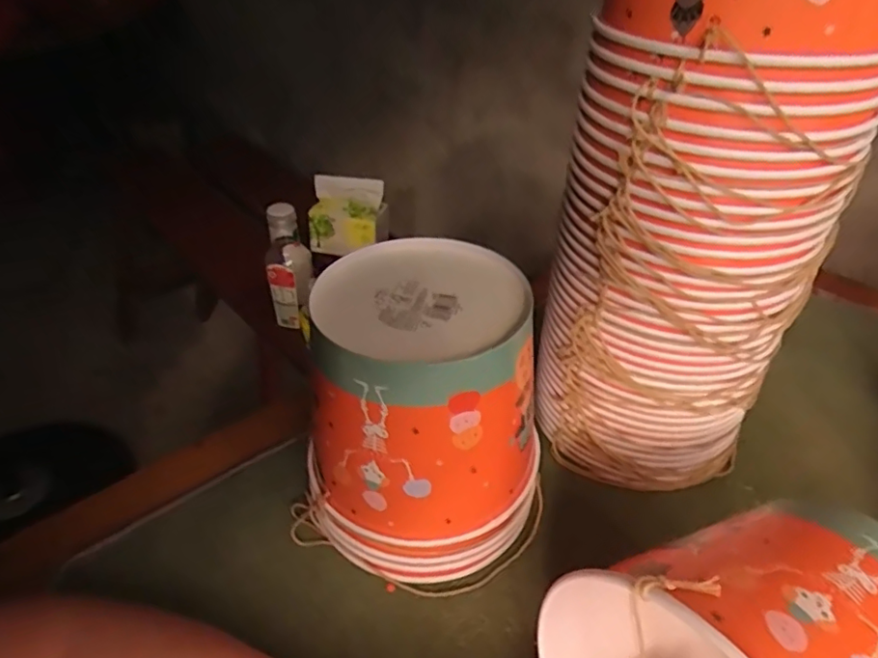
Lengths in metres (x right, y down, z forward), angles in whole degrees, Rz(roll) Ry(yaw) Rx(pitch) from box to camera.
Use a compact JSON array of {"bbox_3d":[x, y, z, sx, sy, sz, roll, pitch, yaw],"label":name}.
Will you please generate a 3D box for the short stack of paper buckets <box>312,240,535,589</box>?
[{"bbox_3d":[-0.015,0.057,0.384,0.146,0.179,0.143,-15,40,-19],"label":"short stack of paper buckets"}]

